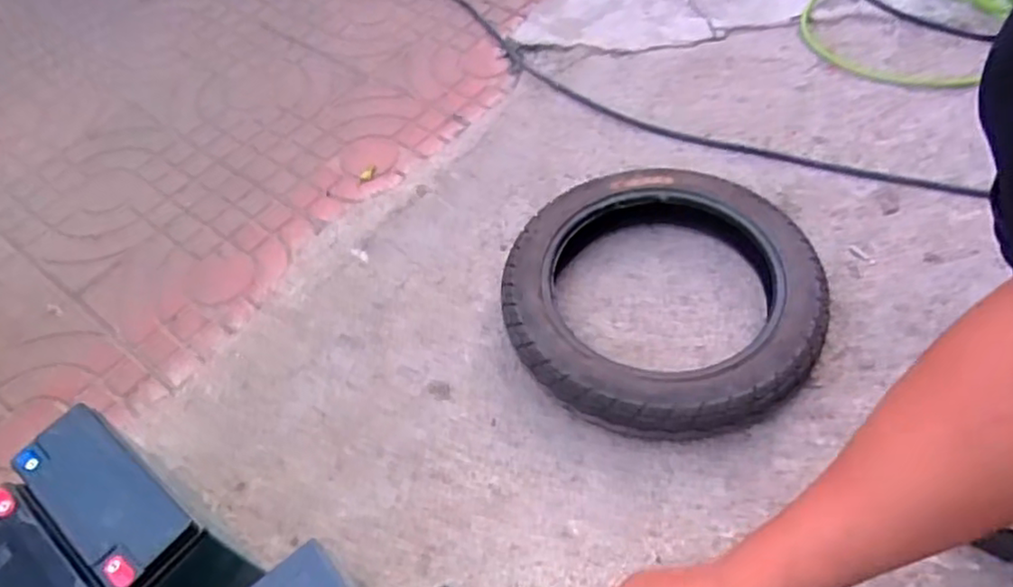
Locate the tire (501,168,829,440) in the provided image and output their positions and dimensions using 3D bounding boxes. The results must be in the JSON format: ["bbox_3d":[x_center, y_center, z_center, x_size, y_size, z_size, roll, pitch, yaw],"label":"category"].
[{"bbox_3d":[0.175,-0.002,0.761,0.335,0.083,0.344,-1,57,2],"label":"tire"}]

